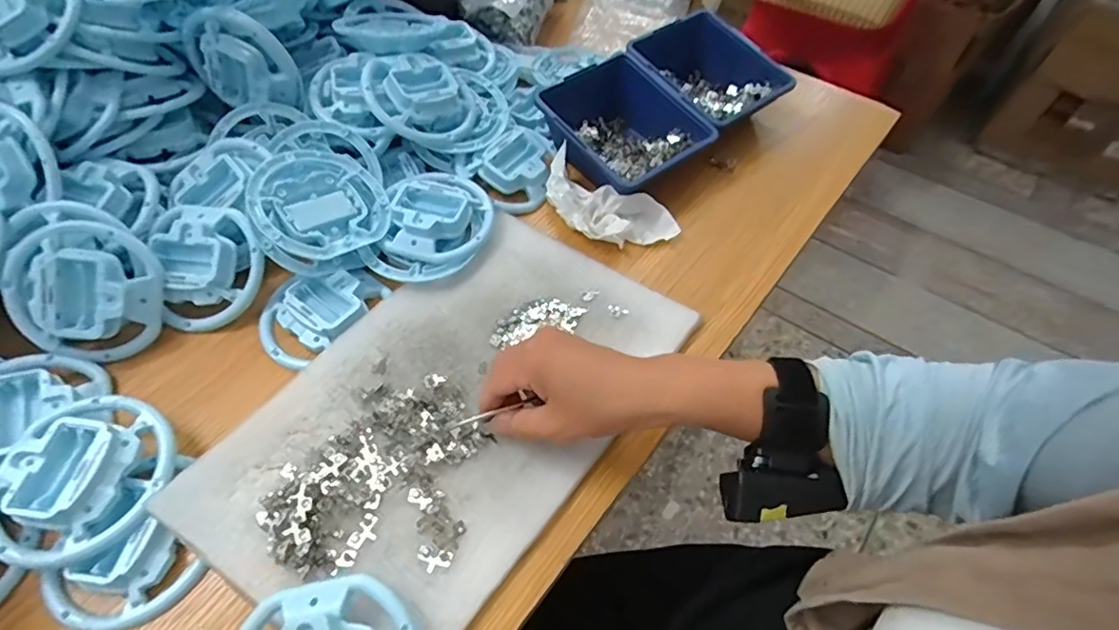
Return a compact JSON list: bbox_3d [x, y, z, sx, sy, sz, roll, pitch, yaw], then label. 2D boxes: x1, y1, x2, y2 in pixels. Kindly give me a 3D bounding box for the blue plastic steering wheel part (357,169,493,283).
[{"bbox_3d":[-0.109,-0.082,0.480,0.094,0.035,0.121,9,56,5],"label":"blue plastic steering wheel part"}]

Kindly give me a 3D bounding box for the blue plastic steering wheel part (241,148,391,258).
[{"bbox_3d":[-0.200,-0.090,0.457,0.098,0.024,0.104,51,53,3],"label":"blue plastic steering wheel part"}]

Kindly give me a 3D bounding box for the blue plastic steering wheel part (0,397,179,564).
[{"bbox_3d":[-0.301,0.099,0.343,0.100,0.028,0.102,1,56,-1],"label":"blue plastic steering wheel part"}]

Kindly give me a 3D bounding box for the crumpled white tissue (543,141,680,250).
[{"bbox_3d":[0.039,-0.099,0.497,0.127,0.031,0.066,34,62,20],"label":"crumpled white tissue"}]

